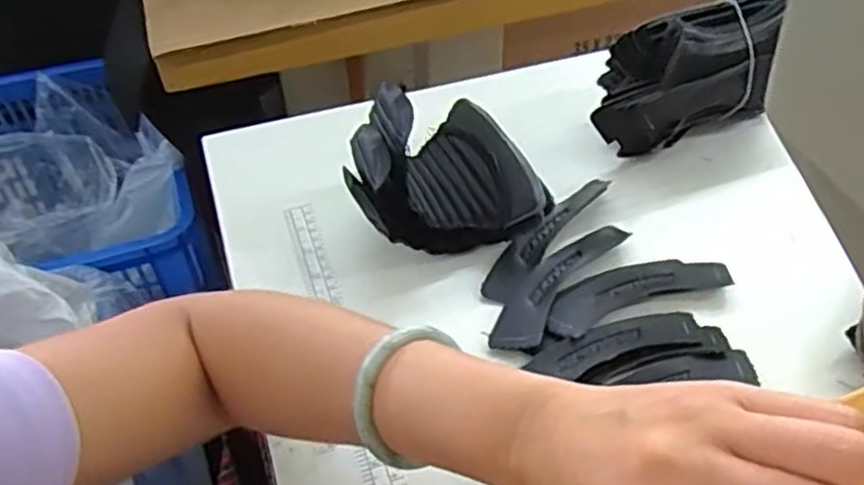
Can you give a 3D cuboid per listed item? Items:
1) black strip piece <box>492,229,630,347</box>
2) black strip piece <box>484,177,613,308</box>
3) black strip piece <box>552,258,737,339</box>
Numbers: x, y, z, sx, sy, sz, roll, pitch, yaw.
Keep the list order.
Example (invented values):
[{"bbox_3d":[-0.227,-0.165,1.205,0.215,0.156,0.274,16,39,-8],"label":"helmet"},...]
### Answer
[{"bbox_3d":[0.085,0.027,0.502,0.035,0.004,0.135,30,55,28],"label":"black strip piece"},{"bbox_3d":[0.081,-0.006,0.532,0.028,0.009,0.141,29,55,28],"label":"black strip piece"},{"bbox_3d":[0.139,0.032,0.498,0.135,0.012,0.041,-16,48,-11],"label":"black strip piece"}]

